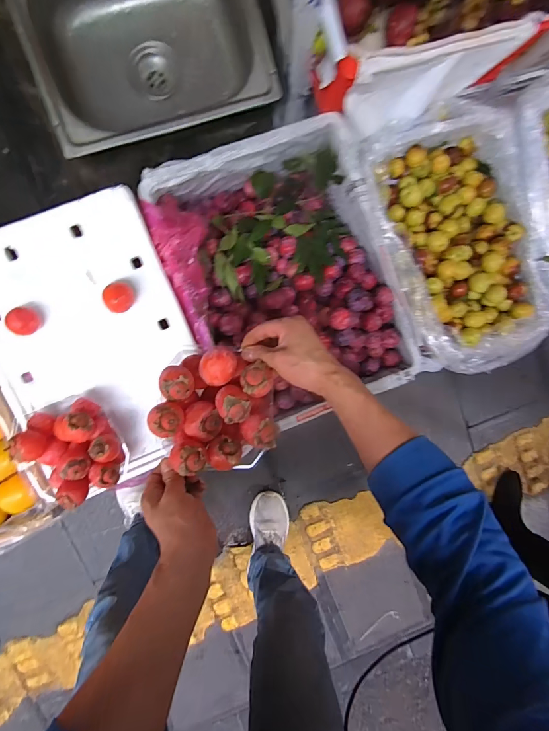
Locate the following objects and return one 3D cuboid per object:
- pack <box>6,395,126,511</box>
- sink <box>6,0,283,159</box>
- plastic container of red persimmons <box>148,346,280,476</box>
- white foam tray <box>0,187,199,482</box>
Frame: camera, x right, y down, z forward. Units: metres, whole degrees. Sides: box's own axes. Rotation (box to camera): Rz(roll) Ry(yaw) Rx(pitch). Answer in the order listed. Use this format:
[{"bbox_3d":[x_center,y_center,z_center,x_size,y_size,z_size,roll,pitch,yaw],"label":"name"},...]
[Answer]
[{"bbox_3d":[-0.306,0.129,0.551,0.150,0.072,0.146,-21,98,-5],"label":"pack"},{"bbox_3d":[-0.254,-0.621,0.732,0.431,0.189,0.351,-20,98,-5],"label":"sink"},{"bbox_3d":[-0.070,0.053,0.450,0.144,0.072,0.139,-1,95,-8],"label":"plastic container of red persimmons"},{"bbox_3d":[-0.280,-0.023,0.576,0.298,0.049,0.422,-22,98,-5],"label":"white foam tray"}]

